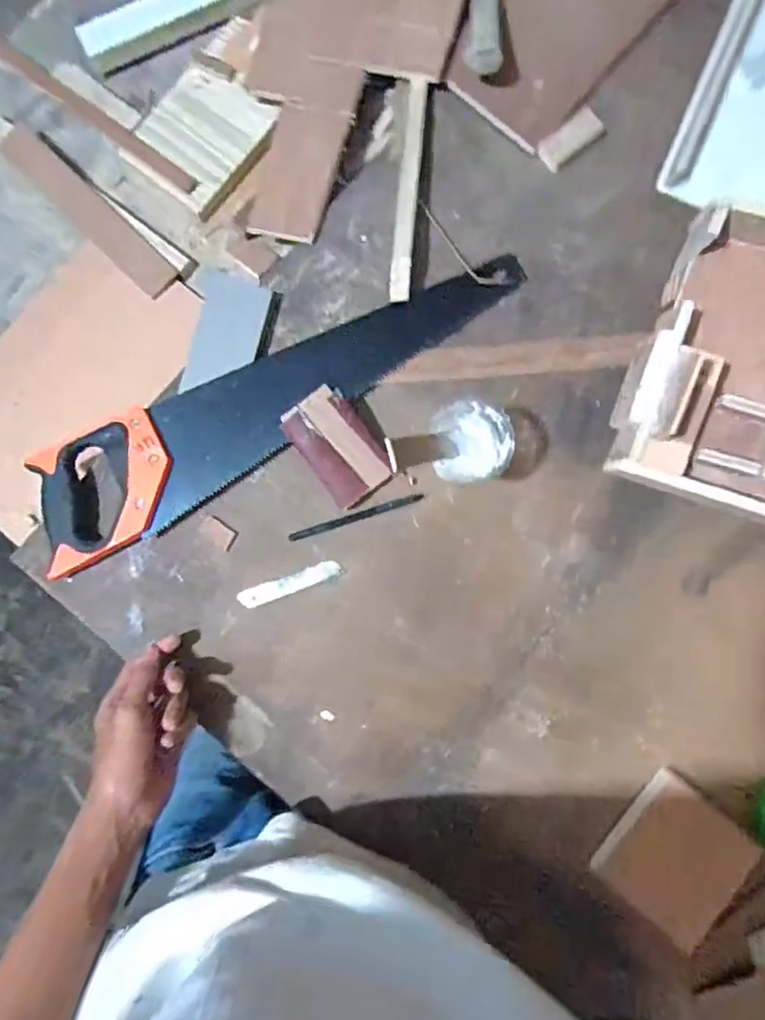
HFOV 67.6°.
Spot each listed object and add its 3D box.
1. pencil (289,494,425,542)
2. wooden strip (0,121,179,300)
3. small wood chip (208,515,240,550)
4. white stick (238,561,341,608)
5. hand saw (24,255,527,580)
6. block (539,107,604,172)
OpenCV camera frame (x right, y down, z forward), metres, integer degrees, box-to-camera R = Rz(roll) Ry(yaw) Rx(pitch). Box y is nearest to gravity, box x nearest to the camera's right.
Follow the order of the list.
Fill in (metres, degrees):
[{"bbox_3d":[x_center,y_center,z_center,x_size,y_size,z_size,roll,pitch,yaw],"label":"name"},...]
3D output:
[{"bbox_3d":[-0.026,0.007,0.558,0.135,0.006,0.009,-18,87,-3],"label":"pencil"},{"bbox_3d":[-0.316,-0.321,0.615,0.042,0.012,0.234,-45,87,-5],"label":"wooden strip"},{"bbox_3d":[-0.157,0.022,0.553,0.032,0.007,0.021,37,86,1],"label":"small wood chip"},{"bbox_3d":[-0.090,0.072,0.557,0.098,0.010,0.019,-21,87,-3],"label":"white stick"},{"bbox_3d":[-0.095,-0.112,0.554,0.536,0.031,0.113,-29,87,-3],"label":"hand saw"},{"bbox_3d":[0.193,-0.381,0.586,0.076,0.004,0.033,-41,88,-4],"label":"block"}]

